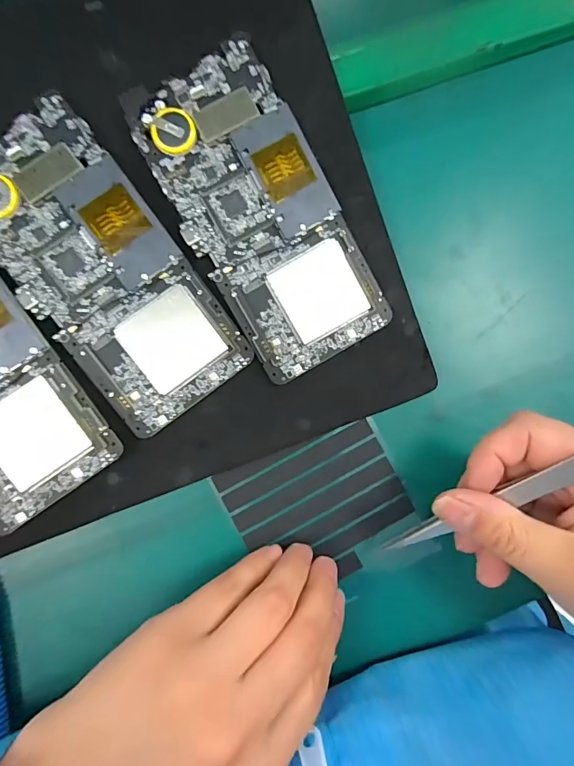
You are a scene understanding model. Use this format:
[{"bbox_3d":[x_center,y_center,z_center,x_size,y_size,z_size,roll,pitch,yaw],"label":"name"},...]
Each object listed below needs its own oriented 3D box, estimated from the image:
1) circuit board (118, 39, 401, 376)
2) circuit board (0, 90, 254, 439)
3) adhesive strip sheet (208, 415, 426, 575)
[{"bbox_3d":[-0.011,-0.080,0.203,0.071,0.005,0.149,-30,98,-2],"label":"circuit board"},{"bbox_3d":[-0.087,-0.052,0.197,0.072,0.005,0.151,-35,99,-4],"label":"circuit board"},{"bbox_3d":[0.019,0.067,0.226,0.091,0.006,0.075,-27,87,-5],"label":"adhesive strip sheet"}]

